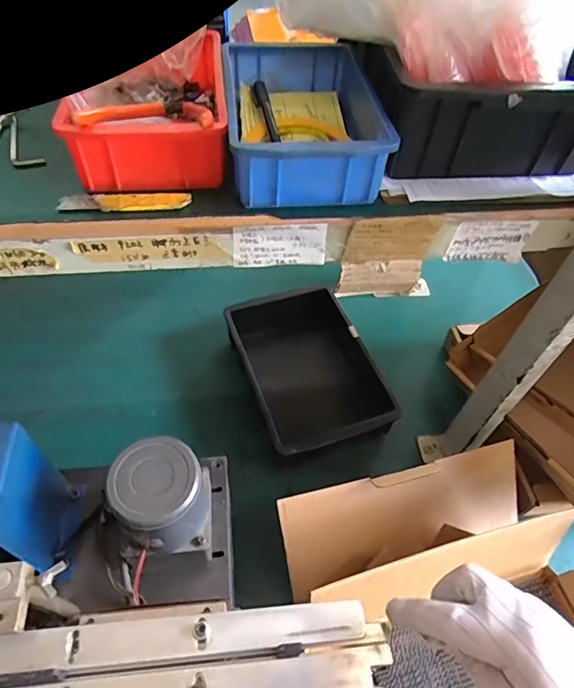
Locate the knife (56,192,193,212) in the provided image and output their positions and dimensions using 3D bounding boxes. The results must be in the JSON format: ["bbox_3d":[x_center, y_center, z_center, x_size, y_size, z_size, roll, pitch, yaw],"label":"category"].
[{"bbox_3d":[-0.134,-0.120,0.396,0.104,0.006,0.024,-2,53,-6],"label":"knife"}]

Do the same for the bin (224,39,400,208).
[{"bbox_3d":[0.010,-0.208,0.437,0.126,0.055,0.188,-5,53,-8],"label":"bin"}]

